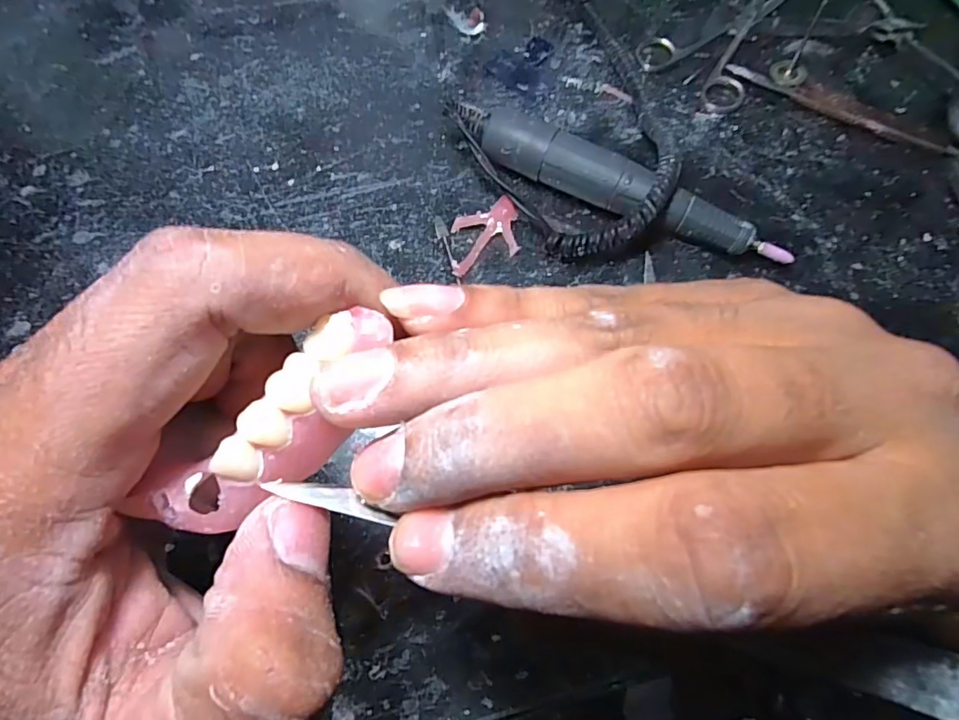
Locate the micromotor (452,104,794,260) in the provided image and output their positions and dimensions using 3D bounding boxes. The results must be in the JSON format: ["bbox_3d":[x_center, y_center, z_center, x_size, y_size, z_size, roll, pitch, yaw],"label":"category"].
[{"bbox_3d":[0.069,-0.085,0.269,0.174,0.033,0.030,28,69,8],"label":"micromotor"}]

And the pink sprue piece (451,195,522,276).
[{"bbox_3d":[0.001,-0.063,0.269,0.044,0.011,0.030,-27,72,-13],"label":"pink sprue piece"}]

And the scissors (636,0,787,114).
[{"bbox_3d":[0.163,-0.214,0.341,0.071,0.007,0.136,38,71,12],"label":"scissors"}]

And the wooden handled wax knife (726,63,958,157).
[{"bbox_3d":[0.218,-0.149,0.315,0.143,0.012,0.012,29,69,9],"label":"wooden handled wax knife"}]

